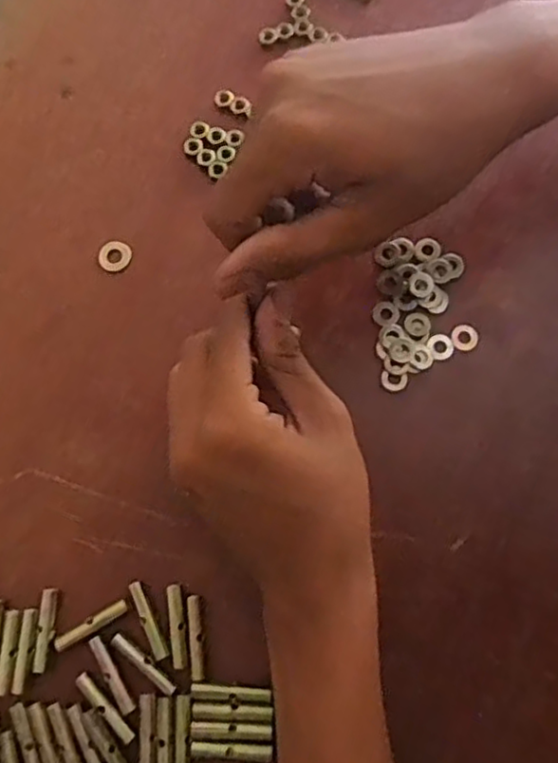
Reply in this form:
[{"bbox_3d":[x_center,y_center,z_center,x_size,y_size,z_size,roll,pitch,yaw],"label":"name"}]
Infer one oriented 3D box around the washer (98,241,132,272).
[{"bbox_3d":[-0.088,-0.068,0.358,0.017,0.004,0.017,0,77,2],"label":"washer"}]

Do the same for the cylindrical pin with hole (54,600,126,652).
[{"bbox_3d":[-0.087,0.112,0.307,0.036,0.004,0.007,-31,78,-5],"label":"cylindrical pin with hole"}]

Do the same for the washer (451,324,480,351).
[{"bbox_3d":[0.094,-0.022,0.339,0.014,0.004,0.013,23,79,7],"label":"washer"}]

